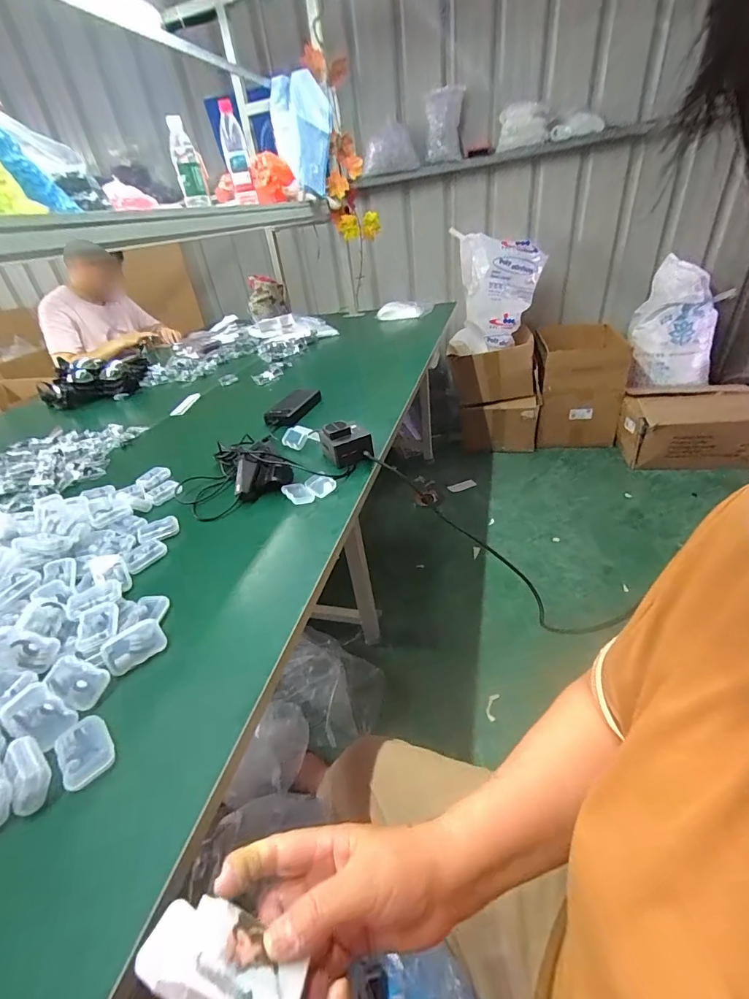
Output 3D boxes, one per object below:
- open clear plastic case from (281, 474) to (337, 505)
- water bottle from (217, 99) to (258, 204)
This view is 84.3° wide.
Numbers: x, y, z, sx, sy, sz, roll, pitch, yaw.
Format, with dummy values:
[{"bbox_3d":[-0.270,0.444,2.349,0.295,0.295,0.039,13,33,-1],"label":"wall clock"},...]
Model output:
[{"bbox_3d":[-0.101,-0.016,0.651,0.075,0.019,0.051,-27,38,-26],"label":"open clear plastic case"},{"bbox_3d":[-0.383,-0.953,1.152,0.066,0.211,0.062,-15,34,-11],"label":"water bottle"}]

